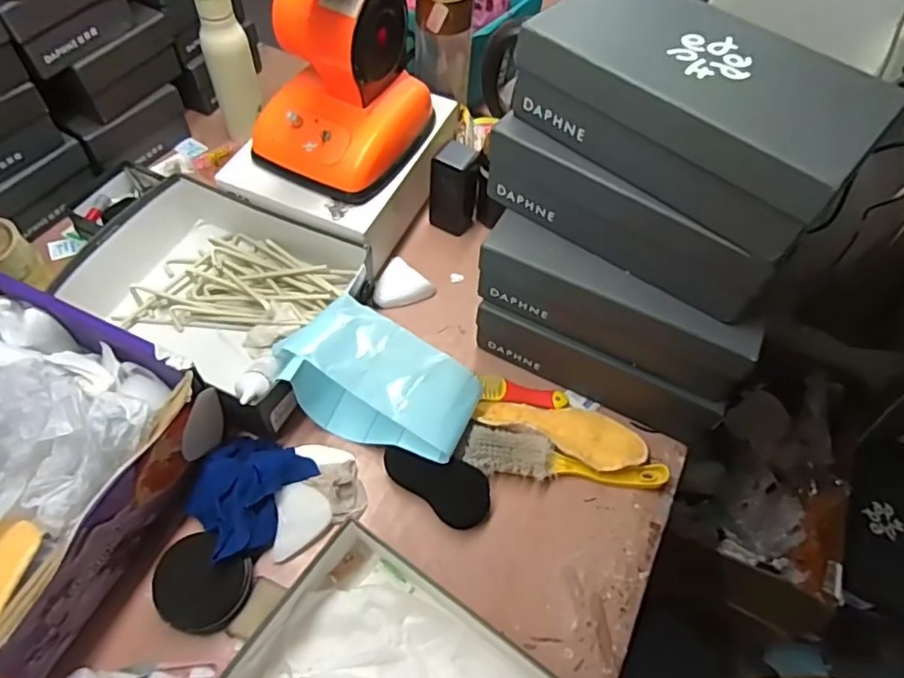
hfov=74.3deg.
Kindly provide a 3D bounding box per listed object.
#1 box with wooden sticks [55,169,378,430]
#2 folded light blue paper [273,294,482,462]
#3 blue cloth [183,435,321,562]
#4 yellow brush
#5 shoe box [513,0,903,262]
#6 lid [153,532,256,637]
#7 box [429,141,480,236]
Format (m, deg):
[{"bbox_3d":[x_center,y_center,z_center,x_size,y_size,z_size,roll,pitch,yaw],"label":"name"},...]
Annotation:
[{"bbox_3d":[-0.294,-0.066,0.764,0.340,0.093,0.272,25,60,12],"label":"box with wooden sticks"},{"bbox_3d":[-0.085,0.056,0.696,0.218,0.096,0.126,27,60,13],"label":"folded light blue paper"},{"bbox_3d":[-0.225,0.163,0.645,0.102,0.046,0.129,24,60,11],"label":"blue cloth"},{"bbox_3d":[0.131,0.145,0.688,0.230,0.031,0.051,9,58,2],"label":"yellow brush"},{"bbox_3d":[0.217,-0.219,0.549,0.295,0.101,0.154,37,63,18],"label":"shoe box"},{"bbox_3d":[-0.252,0.246,0.599,0.091,0.016,0.085,1,83,-6],"label":"lid"},{"bbox_3d":[0.005,-0.210,0.849,0.062,0.133,0.050,31,61,15],"label":"box"}]

